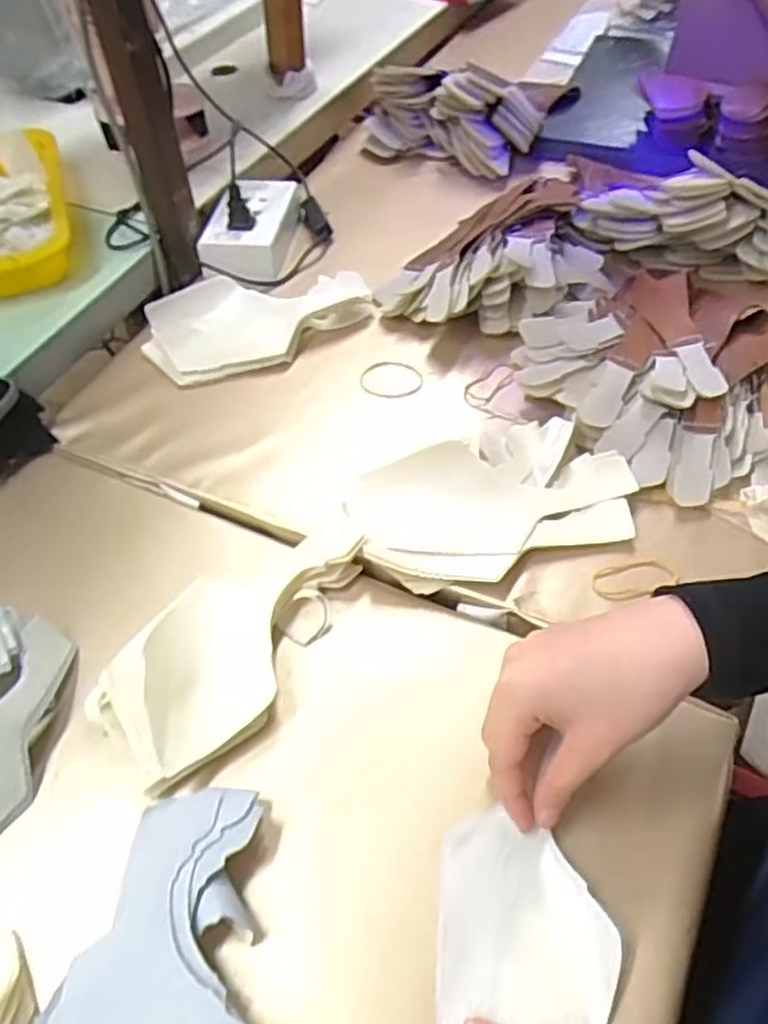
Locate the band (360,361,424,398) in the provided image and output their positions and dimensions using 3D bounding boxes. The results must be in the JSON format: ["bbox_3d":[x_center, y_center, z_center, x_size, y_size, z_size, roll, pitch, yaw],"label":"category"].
[{"bbox_3d":[0.006,-0.110,0.612,0.051,0.004,0.049,-1,50,1],"label":"band"}]

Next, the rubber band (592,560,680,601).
[{"bbox_3d":[0.161,0.043,0.481,0.056,0.004,0.026,-9,52,-3],"label":"rubber band"}]

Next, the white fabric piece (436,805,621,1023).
[{"bbox_3d":[0.067,0.199,0.359,0.080,0.013,0.096,3,52,7],"label":"white fabric piece"}]

